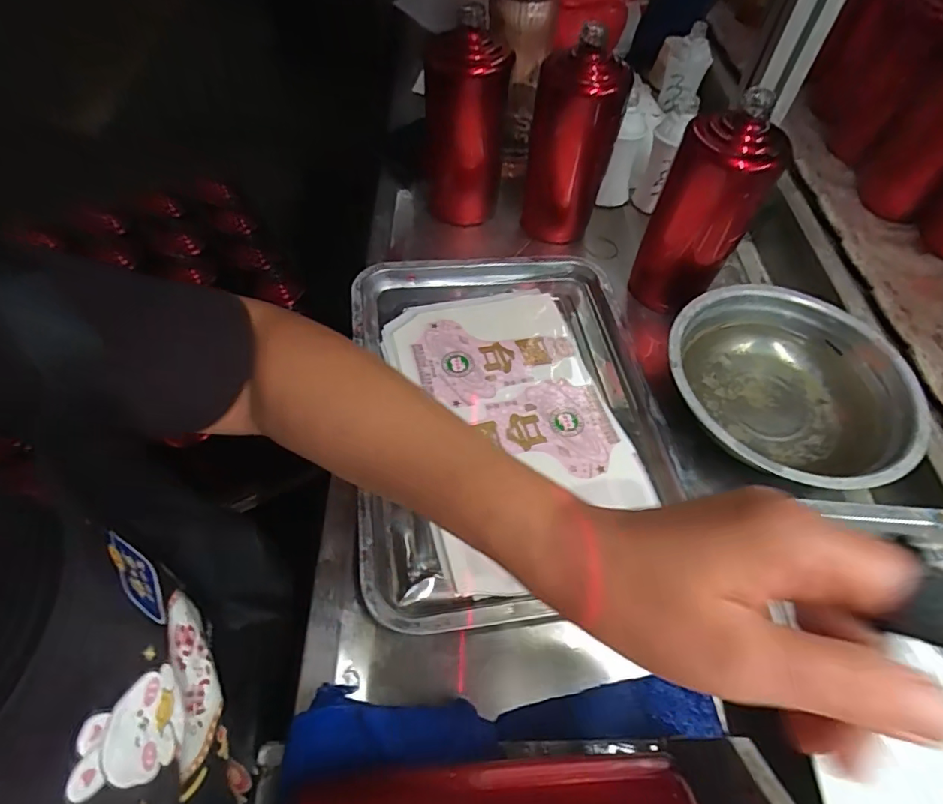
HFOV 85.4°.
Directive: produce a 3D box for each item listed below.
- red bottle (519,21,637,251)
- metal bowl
[{"bbox_3d":[0.102,-0.272,0.521,0.091,0.175,0.088,11,58,9],"label":"red bottle"},{"bbox_3d":[0.274,-0.019,0.455,0.188,0.070,0.165,25,61,17],"label":"metal bowl"}]

